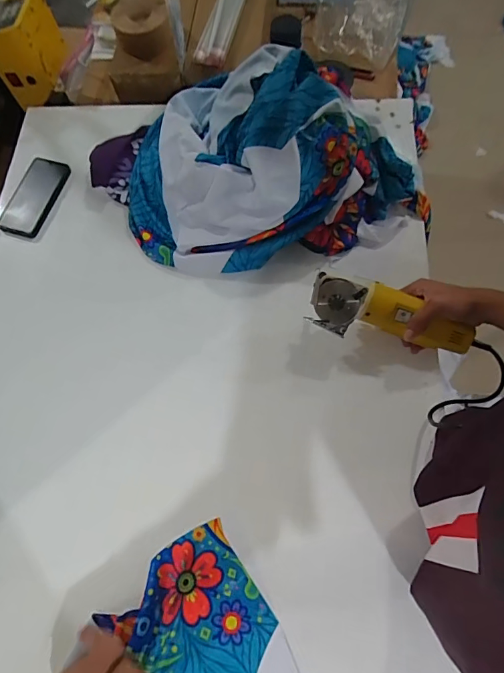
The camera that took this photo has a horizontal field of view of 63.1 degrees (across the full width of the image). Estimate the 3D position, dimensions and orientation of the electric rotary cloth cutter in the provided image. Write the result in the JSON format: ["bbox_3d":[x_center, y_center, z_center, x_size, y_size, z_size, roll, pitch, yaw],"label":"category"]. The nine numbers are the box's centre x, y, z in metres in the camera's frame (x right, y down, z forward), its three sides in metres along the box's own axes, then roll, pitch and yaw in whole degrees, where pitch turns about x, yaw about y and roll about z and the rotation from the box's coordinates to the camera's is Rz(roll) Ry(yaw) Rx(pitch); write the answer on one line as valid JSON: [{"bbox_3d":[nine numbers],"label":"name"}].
[{"bbox_3d":[0.205,-0.038,0.614,0.232,0.067,0.080,11,105,4],"label":"electric rotary cloth cutter"}]

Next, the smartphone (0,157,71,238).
[{"bbox_3d":[-0.428,-0.274,0.804,0.086,0.015,0.174,15,69,5],"label":"smartphone"}]

